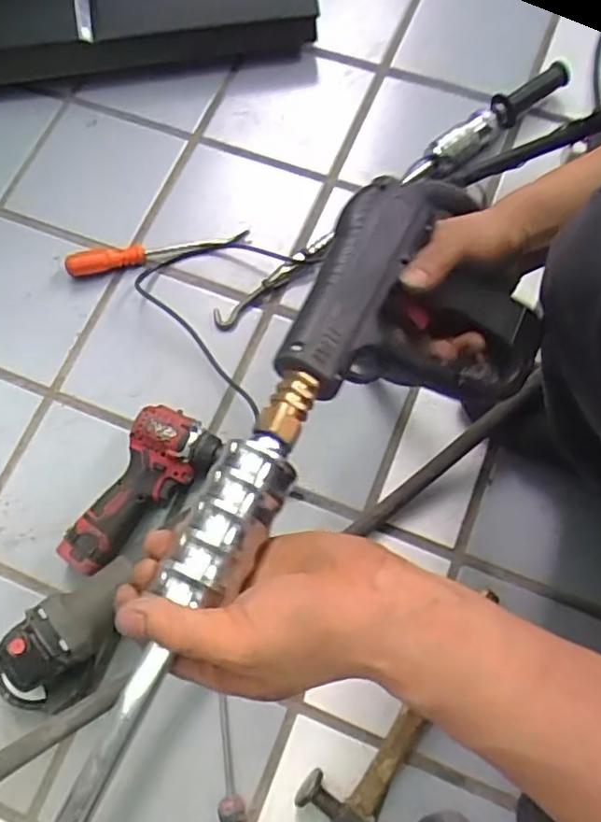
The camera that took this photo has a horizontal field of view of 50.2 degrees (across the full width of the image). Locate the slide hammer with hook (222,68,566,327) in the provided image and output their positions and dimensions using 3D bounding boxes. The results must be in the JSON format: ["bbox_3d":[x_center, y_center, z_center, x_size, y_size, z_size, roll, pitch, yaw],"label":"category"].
[{"bbox_3d":[0.122,-0.281,0.830,0.574,0.055,0.043,-37,74,-10],"label":"slide hammer with hook"}]

